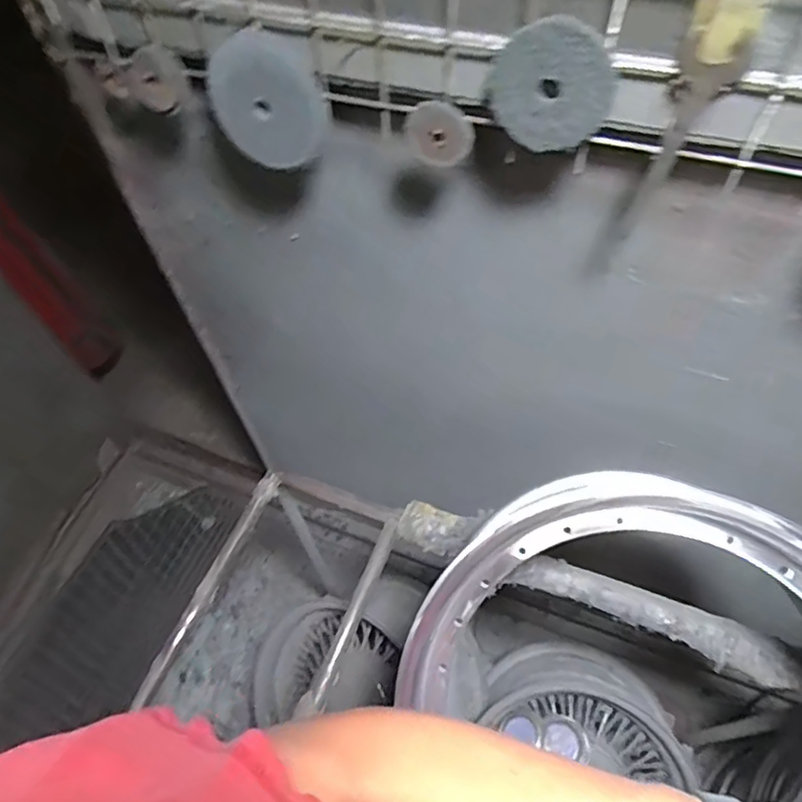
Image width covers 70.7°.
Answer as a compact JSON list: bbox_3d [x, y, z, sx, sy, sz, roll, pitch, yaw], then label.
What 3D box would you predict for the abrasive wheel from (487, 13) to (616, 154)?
[{"bbox_3d":[0.106,-0.226,0.407,0.086,0.087,0.020,16,58,13],"label":"abrasive wheel"}]

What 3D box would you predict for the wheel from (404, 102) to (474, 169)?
[{"bbox_3d":[0.033,-0.222,0.471,0.054,0.050,0.014,14,58,12],"label":"wheel"}]

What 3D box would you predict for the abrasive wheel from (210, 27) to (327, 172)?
[{"bbox_3d":[-0.118,-0.261,0.499,0.103,0.119,0.019,20,62,-7],"label":"abrasive wheel"}]

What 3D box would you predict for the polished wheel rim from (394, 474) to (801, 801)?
[{"bbox_3d":[0.210,0.288,0.478,0.429,0.063,0.433,28,88,14],"label":"polished wheel rim"}]

